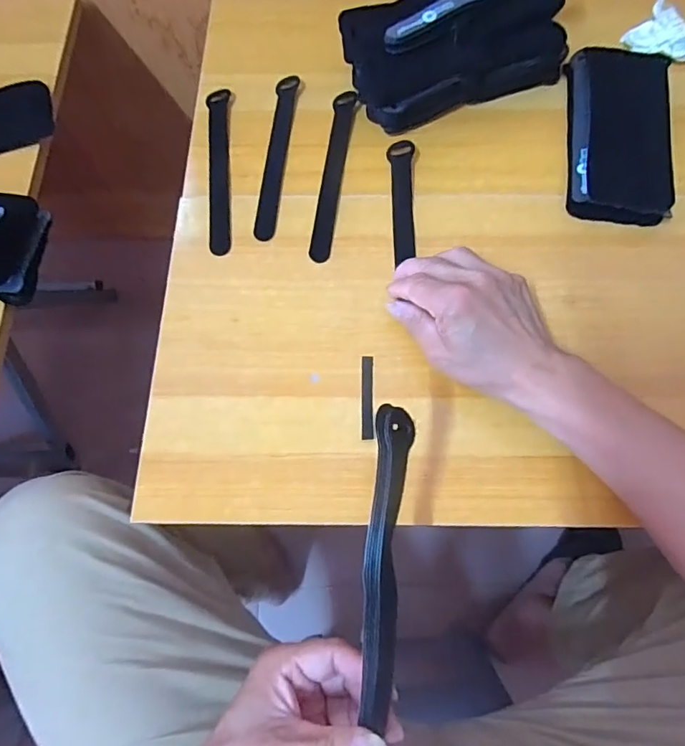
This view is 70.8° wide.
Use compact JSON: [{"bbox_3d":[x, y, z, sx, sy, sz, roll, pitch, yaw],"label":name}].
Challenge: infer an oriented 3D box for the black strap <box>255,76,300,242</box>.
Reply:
[{"bbox_3d":[-0.065,-0.216,0.476,0.022,0.007,0.194,5,70,3],"label":"black strap"}]

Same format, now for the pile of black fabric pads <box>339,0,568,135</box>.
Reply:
[{"bbox_3d":[0.117,-0.326,0.470,0.217,0.080,0.123,-18,71,-5],"label":"pile of black fabric pads"}]

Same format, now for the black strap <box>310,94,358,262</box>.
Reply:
[{"bbox_3d":[-0.009,-0.193,0.466,0.021,0.004,0.194,8,72,5],"label":"black strap"}]

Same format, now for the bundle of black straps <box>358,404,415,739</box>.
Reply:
[{"bbox_3d":[0.025,0.104,0.273,0.022,0.019,0.169,4,80,3],"label":"bundle of black straps"}]

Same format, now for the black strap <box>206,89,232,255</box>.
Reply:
[{"bbox_3d":[-0.120,-0.200,0.473,0.022,0.005,0.197,-7,70,-1],"label":"black strap"}]

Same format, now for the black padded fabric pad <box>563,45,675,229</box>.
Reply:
[{"bbox_3d":[0.263,-0.228,0.459,0.087,0.027,0.207,7,70,4],"label":"black padded fabric pad"}]

